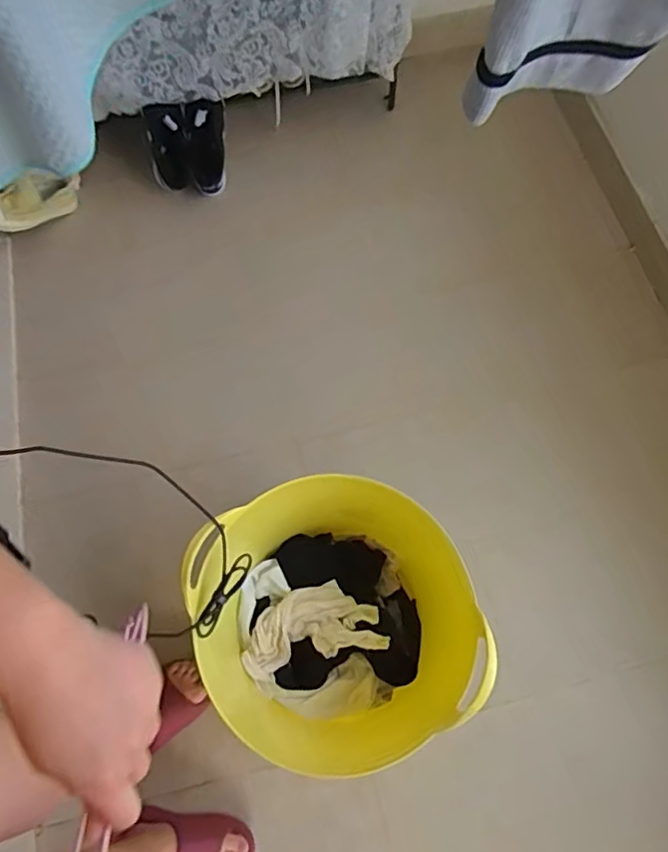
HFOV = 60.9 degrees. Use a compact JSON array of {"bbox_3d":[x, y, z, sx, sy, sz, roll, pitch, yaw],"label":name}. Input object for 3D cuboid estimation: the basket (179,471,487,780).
[{"bbox_3d":[-0.026,0.305,0.899,0.397,0.298,0.358,-25,71,-9],"label":"basket"}]

